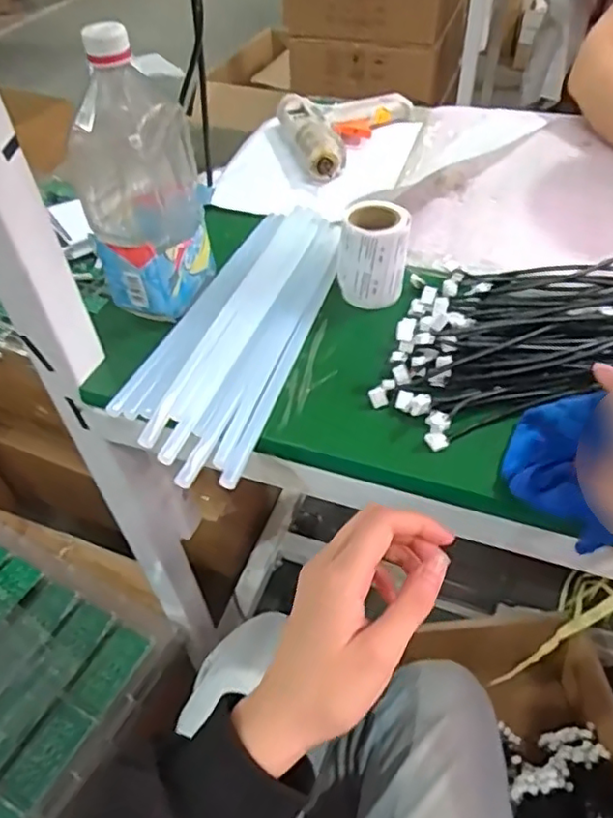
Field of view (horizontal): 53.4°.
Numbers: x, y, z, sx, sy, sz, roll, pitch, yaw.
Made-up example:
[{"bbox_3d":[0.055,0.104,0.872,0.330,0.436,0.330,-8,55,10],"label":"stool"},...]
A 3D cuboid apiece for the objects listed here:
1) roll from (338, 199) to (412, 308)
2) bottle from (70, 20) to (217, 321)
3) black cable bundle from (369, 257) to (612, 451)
[{"bbox_3d":[0.057,-0.134,0.532,0.060,0.079,0.050,6,48,8],"label":"roll"},{"bbox_3d":[-0.133,-0.178,0.488,0.096,0.199,0.078,-11,48,-7],"label":"bottle"},{"bbox_3d":[0.179,-0.072,0.496,0.278,0.045,0.171,-13,48,-9],"label":"black cable bundle"}]

